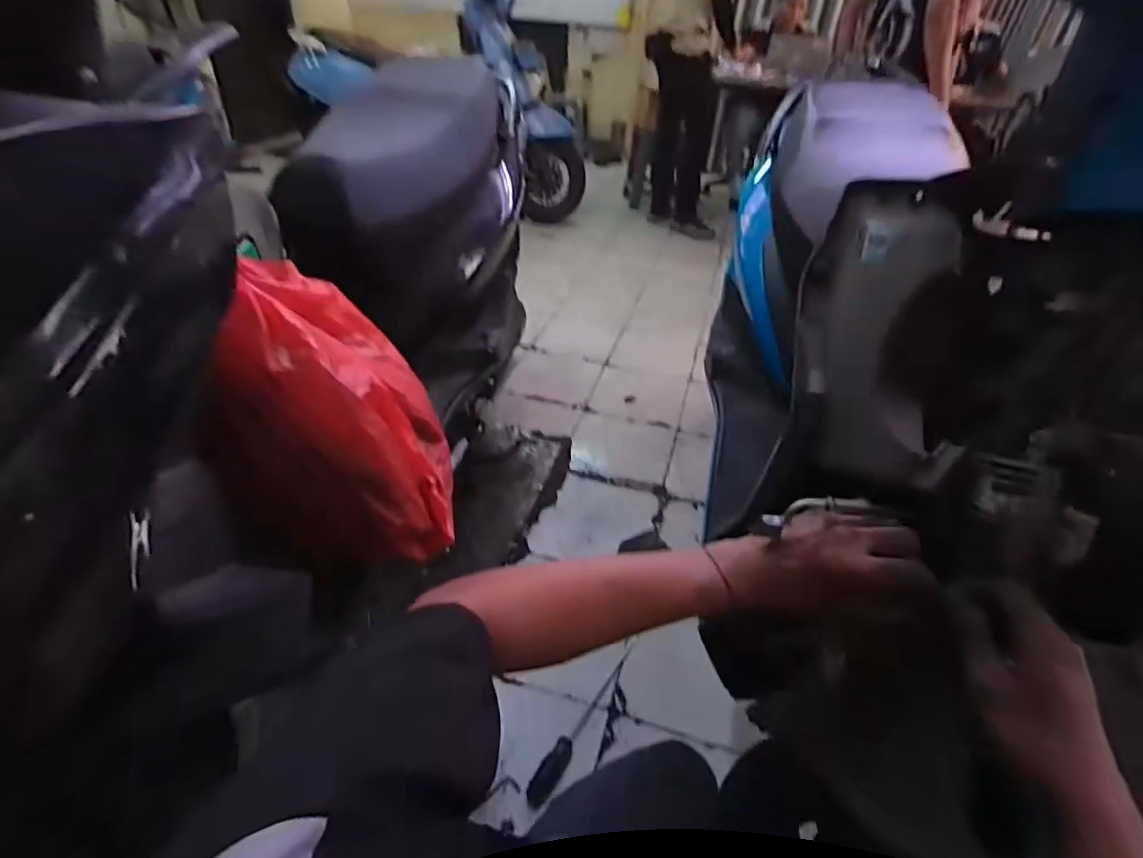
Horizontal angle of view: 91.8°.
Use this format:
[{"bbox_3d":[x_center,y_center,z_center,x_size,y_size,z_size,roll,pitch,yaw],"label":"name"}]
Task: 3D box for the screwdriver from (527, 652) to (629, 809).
[{"bbox_3d":[0.018,0.525,0.991,0.035,0.027,0.302,24,41,24],"label":"screwdriver"}]

